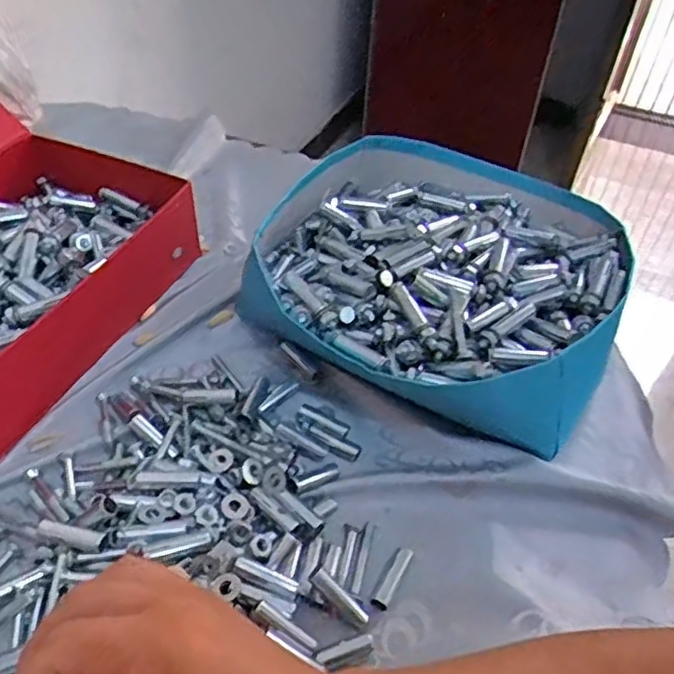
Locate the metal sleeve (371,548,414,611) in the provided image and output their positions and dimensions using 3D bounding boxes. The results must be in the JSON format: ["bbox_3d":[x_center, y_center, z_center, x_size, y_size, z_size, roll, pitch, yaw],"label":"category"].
[{"bbox_3d":[0.034,0.147,0.399,0.011,0.007,0.042,25,48,18],"label":"metal sleeve"}]

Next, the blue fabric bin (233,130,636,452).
[{"bbox_3d":[0.084,-0.048,0.540,0.281,0.087,0.290,25,48,18],"label":"blue fabric bin"}]

